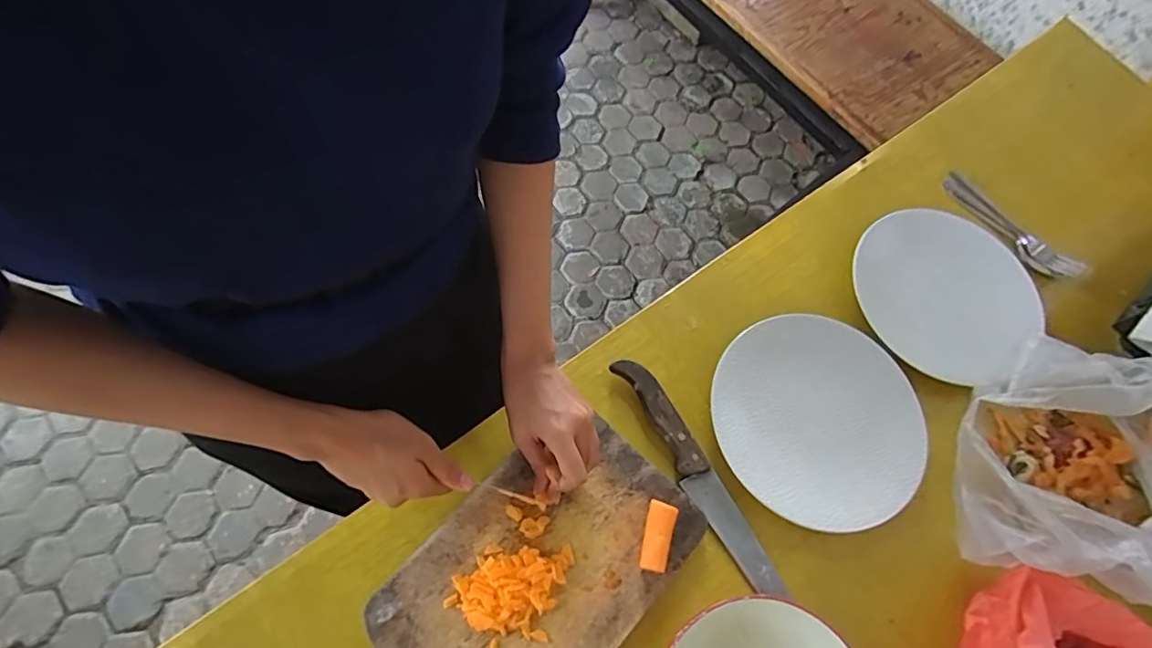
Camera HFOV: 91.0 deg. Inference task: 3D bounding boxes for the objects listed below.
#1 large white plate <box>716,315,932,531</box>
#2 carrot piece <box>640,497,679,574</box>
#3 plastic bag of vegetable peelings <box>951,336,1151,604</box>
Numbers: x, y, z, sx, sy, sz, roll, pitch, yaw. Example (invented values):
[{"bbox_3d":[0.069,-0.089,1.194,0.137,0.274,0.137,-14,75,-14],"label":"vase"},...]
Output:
[{"bbox_3d":[0.228,0.084,0.533,0.193,0.013,0.198,1,62,-1],"label":"large white plate"},{"bbox_3d":[0.068,0.179,0.475,0.023,0.021,0.054,12,62,5],"label":"carrot piece"},{"bbox_3d":[0.449,0.135,0.485,0.218,0.123,0.208,26,66,7],"label":"plastic bag of vegetable peelings"}]

